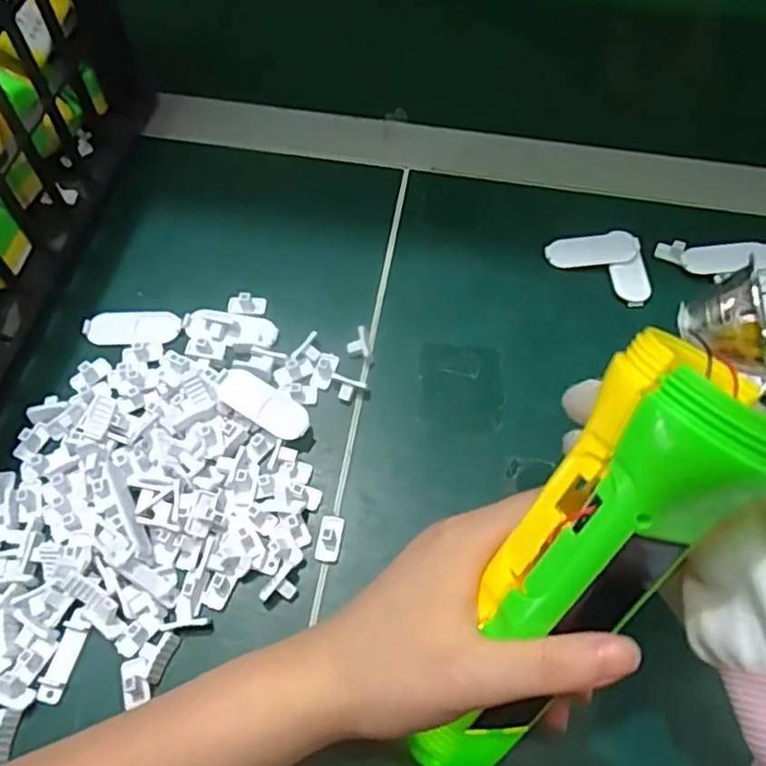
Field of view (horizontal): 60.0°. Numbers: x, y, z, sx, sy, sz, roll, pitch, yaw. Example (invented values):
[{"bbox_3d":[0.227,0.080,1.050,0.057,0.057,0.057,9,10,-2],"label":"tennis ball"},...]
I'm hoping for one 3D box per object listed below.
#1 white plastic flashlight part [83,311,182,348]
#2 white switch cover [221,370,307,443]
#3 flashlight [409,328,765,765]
[{"bbox_3d":[-0.134,-0.030,0.354,0.050,0.004,0.021,-3,61,-2],"label":"white plastic flashlight part"},{"bbox_3d":[-0.057,0.012,0.326,0.046,0.012,0.021,29,65,14],"label":"white switch cover"},{"bbox_3d":[0.062,0.063,0.212,0.048,0.042,0.157,32,109,15],"label":"flashlight"}]

